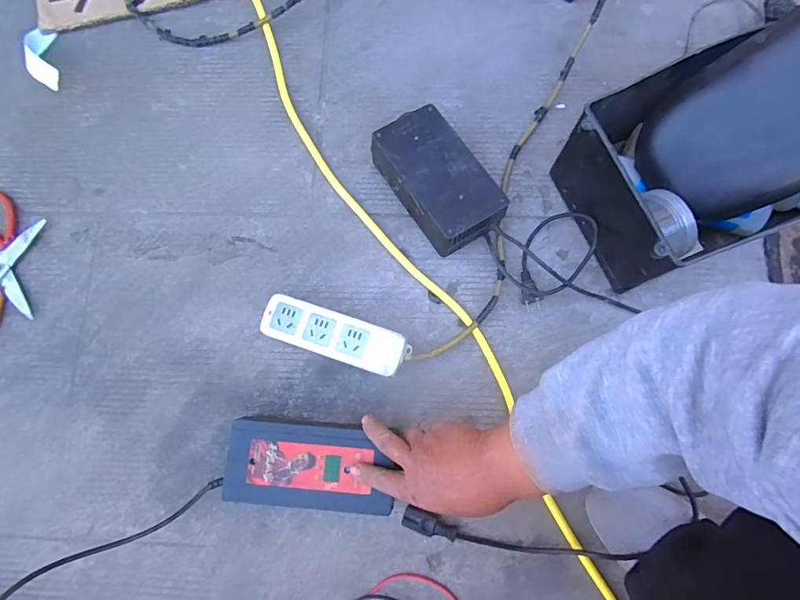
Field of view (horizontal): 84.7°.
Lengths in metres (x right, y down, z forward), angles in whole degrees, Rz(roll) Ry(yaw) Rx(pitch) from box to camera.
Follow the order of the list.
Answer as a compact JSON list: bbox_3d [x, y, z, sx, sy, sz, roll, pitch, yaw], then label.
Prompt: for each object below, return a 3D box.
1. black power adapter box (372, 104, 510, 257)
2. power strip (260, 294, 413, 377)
[{"bbox_3d":[0.044,-0.143,0.538,0.098,0.072,0.171,-36,80,-6],"label":"black power adapter box"},{"bbox_3d":[-0.076,0.043,0.522,0.172,0.031,0.054,17,80,4],"label":"power strip"}]

